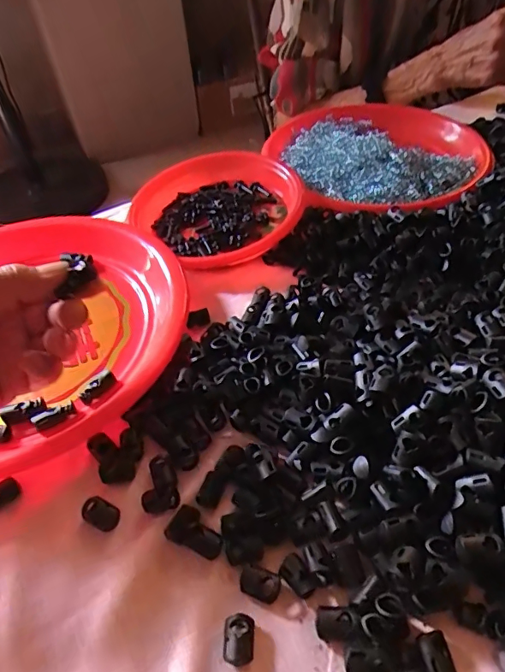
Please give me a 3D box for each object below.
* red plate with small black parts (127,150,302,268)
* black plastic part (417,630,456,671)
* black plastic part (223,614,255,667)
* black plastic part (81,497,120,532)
[{"bbox_3d":[-0.033,-0.120,0.456,0.152,0.038,0.157,-11,47,-4],"label":"red plate with small black parts"},{"bbox_3d":[0.082,0.144,0.214,0.012,0.010,0.019,-8,47,-1],"label":"black plastic part"},{"bbox_3d":[-0.006,0.145,0.228,0.014,0.008,0.020,1,47,7],"label":"black plastic part"},{"bbox_3d":[-0.087,0.102,0.275,0.022,0.008,0.014,18,52,21],"label":"black plastic part"}]

